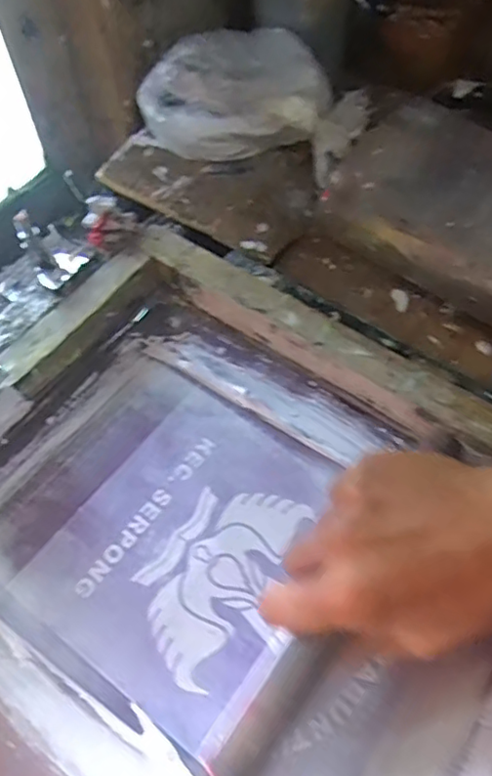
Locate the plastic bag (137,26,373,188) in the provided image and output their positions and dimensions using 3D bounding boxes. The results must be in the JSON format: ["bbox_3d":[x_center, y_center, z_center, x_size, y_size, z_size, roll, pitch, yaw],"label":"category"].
[{"bbox_3d":[0.008,-0.294,0.584,0.224,0.101,0.136,10,60,7],"label":"plastic bag"}]

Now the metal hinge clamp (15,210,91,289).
[{"bbox_3d":[-0.152,-0.109,0.473,0.042,0.034,0.046,-29,62,-15],"label":"metal hinge clamp"}]

